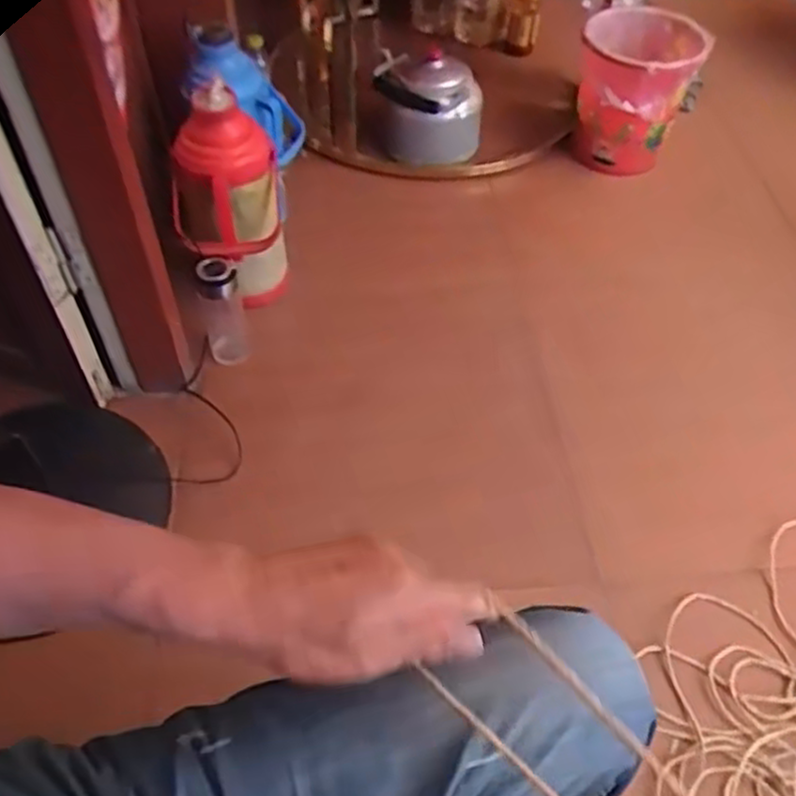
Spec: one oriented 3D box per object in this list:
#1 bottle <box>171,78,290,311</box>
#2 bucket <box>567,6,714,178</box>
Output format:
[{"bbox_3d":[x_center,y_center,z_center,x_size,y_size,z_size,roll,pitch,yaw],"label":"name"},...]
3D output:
[{"bbox_3d":[-0.266,-0.289,1.205,0.166,0.353,0.137,-11,53,-10],"label":"bottle"},{"bbox_3d":[0.496,-0.643,1.578,0.233,0.249,0.272,19,54,12],"label":"bucket"}]

